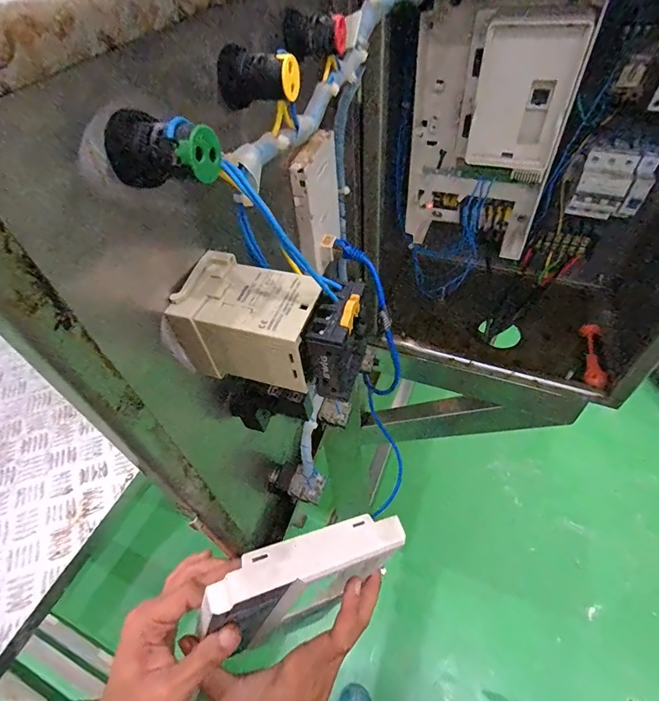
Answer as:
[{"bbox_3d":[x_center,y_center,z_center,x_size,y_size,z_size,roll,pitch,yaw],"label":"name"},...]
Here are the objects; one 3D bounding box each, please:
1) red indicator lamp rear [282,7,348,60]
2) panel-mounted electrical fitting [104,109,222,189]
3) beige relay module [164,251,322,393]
[{"bbox_3d":[-0.008,-0.209,0.261,0.038,0.026,0.023,-2,49,5],"label":"red indicator lamp rear"},{"bbox_3d":[-0.065,-0.077,0.155,0.038,0.027,0.020,8,51,13],"label":"panel-mounted electrical fitting"},{"bbox_3d":[-0.042,-0.015,0.217,0.070,0.049,0.047,10,51,14],"label":"beige relay module"}]

